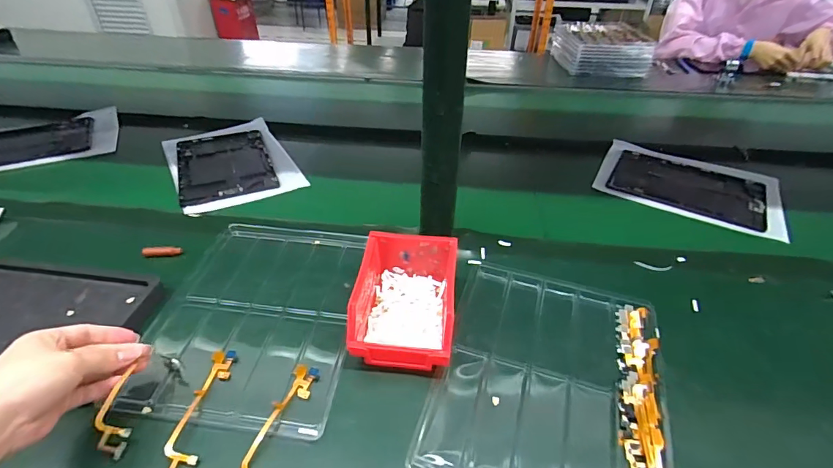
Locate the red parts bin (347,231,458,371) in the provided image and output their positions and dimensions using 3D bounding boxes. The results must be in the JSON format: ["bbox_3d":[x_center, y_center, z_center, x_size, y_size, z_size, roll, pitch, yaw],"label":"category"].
[{"bbox_3d":[-0.010,0.068,0.469,0.104,0.073,0.161,4,38,4],"label":"red parts bin"}]

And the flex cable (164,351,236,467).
[{"bbox_3d":[-0.203,0.165,0.393,0.027,0.008,0.126,1,38,0],"label":"flex cable"}]

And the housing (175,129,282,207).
[{"bbox_3d":[-0.349,-0.128,0.763,0.153,0.011,0.244,-15,41,-20],"label":"housing"}]

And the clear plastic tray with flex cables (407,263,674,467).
[{"bbox_3d":[0.137,0.145,0.427,0.216,0.018,0.259,13,39,15],"label":"clear plastic tray with flex cables"}]

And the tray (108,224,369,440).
[{"bbox_3d":[-0.176,0.085,0.493,0.219,0.014,0.281,5,40,4],"label":"tray"}]

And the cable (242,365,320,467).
[{"bbox_3d":[-0.127,0.175,0.380,0.028,0.009,0.124,9,38,11],"label":"cable"}]

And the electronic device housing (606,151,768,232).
[{"bbox_3d":[0.474,-0.085,0.734,0.235,0.011,0.164,22,42,25],"label":"electronic device housing"}]

